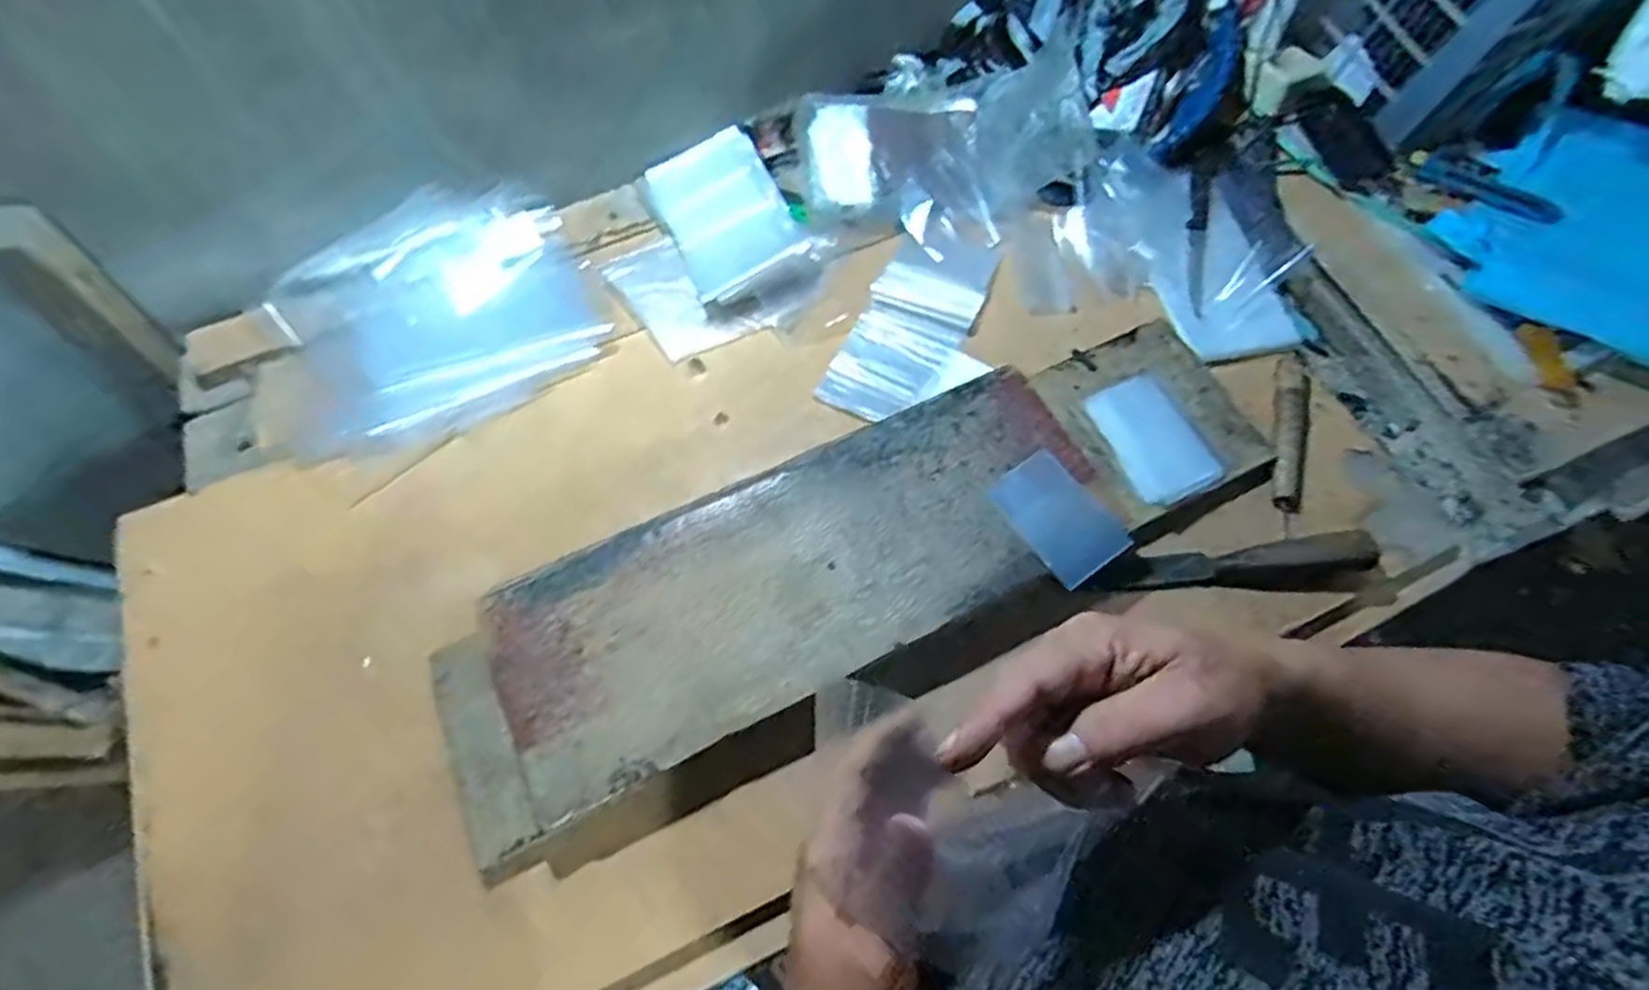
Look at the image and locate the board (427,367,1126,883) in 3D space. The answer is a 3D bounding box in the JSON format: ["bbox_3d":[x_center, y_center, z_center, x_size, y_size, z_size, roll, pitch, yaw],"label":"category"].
[{"bbox_3d":[-0.030,0.079,0.568,0.519,0.030,0.204,-25,70,-8],"label":"board"}]

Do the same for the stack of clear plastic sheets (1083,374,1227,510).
[{"bbox_3d":[0.280,-0.049,0.632,0.070,0.011,0.110,-25,70,-9],"label":"stack of clear plastic sheets"}]

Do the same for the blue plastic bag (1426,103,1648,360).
[{"bbox_3d":[0.771,-0.224,0.702,0.403,0.169,0.124,23,69,-13],"label":"blue plastic bag"}]

